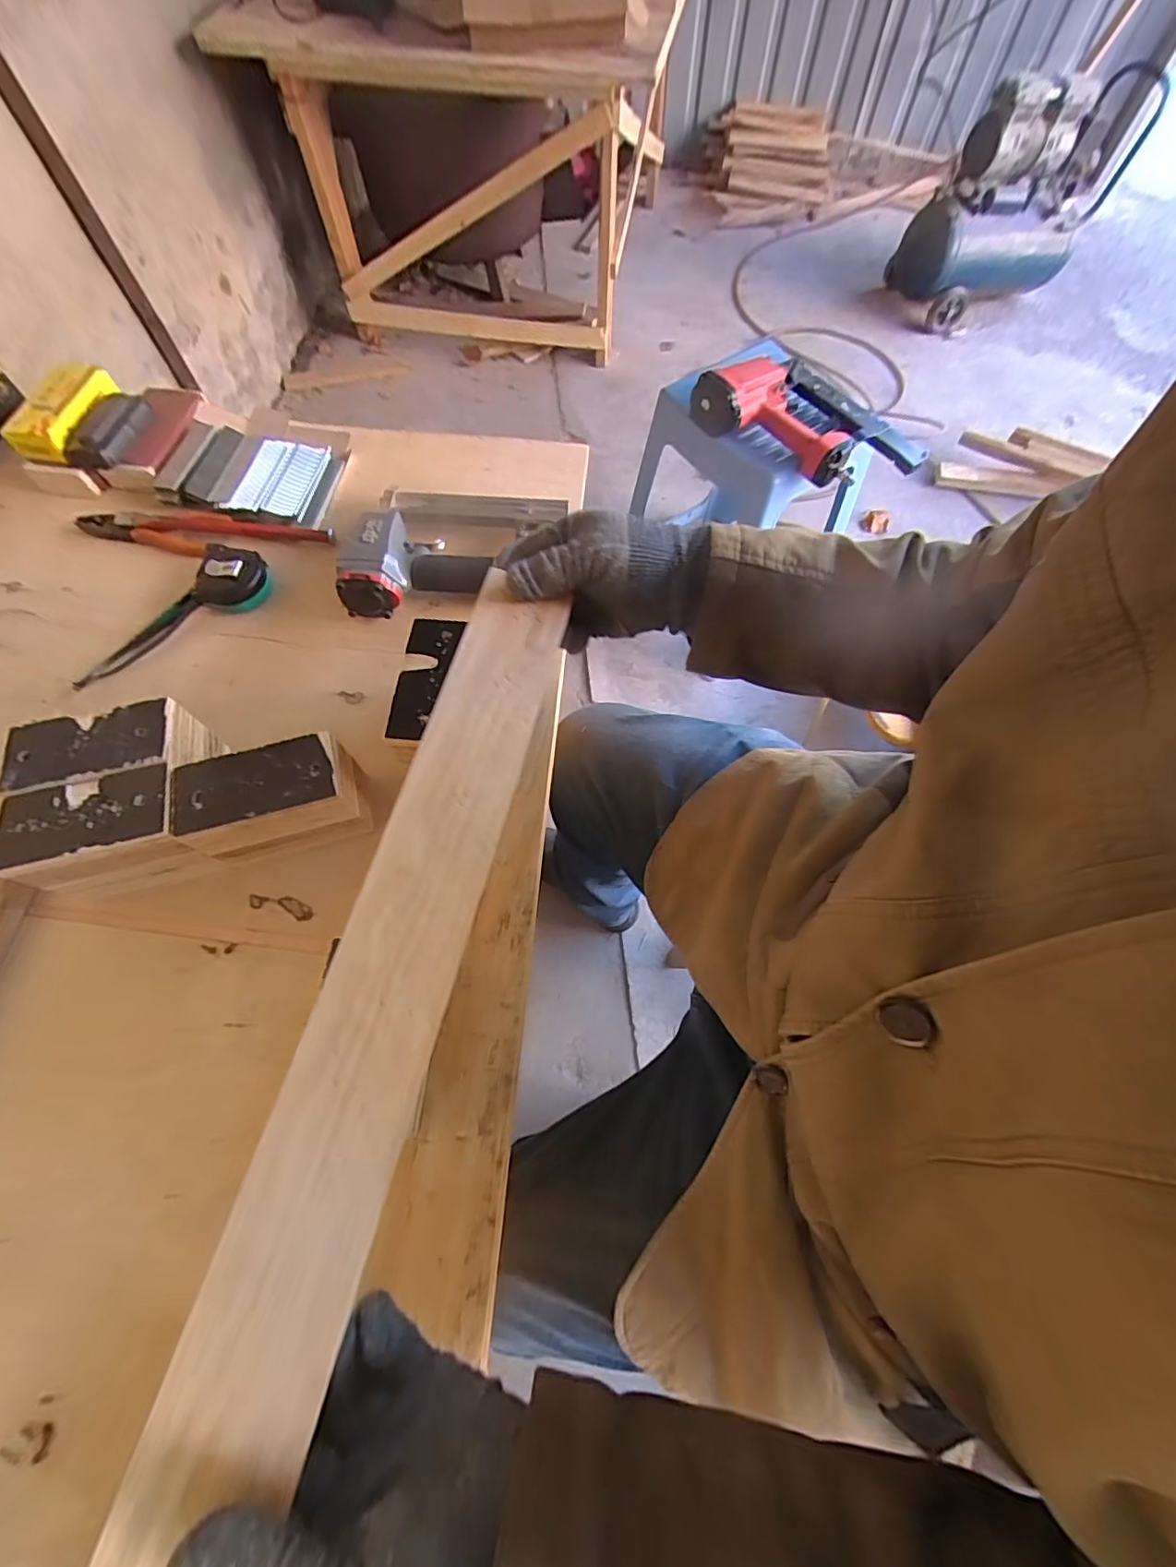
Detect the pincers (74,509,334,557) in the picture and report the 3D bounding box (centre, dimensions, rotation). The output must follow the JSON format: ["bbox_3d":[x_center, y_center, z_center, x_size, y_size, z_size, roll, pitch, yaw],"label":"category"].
[{"bbox_3d":[-0.430,-0.275,0.623,0.277,0.025,0.050,4,66,0],"label":"pincers"}]

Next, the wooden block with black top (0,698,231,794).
[{"bbox_3d":[-0.382,-0.014,0.470,0.123,0.089,0.062,-12,66,-5],"label":"wooden block with black top"}]

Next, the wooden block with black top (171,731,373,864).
[{"bbox_3d":[-0.247,0.017,0.459,0.117,0.088,0.063,-14,67,-7],"label":"wooden block with black top"}]

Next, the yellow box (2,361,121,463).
[{"bbox_3d":[-0.591,-0.421,0.635,0.064,0.028,0.127,13,66,6],"label":"yellow box"}]

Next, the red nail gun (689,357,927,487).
[{"bbox_3d":[0.370,-0.600,0.916,0.362,0.088,0.213,25,68,11],"label":"red nail gun"}]

